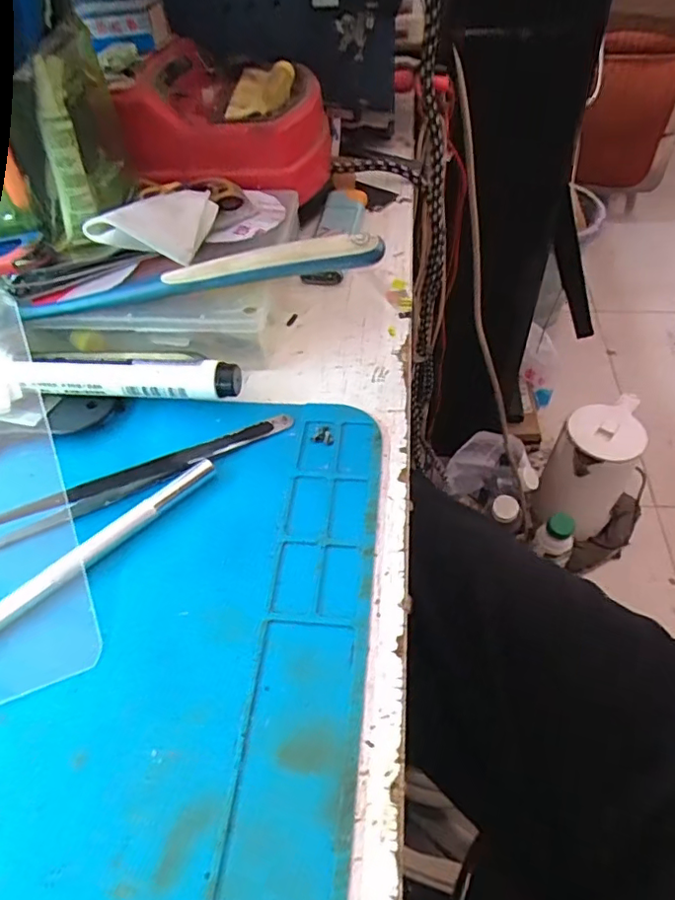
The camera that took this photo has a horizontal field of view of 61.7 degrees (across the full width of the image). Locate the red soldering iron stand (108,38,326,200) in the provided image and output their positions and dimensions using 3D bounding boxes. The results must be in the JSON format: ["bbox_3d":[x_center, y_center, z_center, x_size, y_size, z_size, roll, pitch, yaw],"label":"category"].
[{"bbox_3d":[-0.057,-0.182,0.313,0.102,0.052,0.094,-6,51,-2],"label":"red soldering iron stand"}]

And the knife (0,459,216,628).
[{"bbox_3d":[-0.096,0.043,0.187,0.130,0.007,0.011,-35,58,-23],"label":"knife"}]

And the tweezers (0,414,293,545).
[{"bbox_3d":[-0.078,0.010,0.208,0.130,0.011,0.009,-23,54,-16],"label":"tweezers"}]

